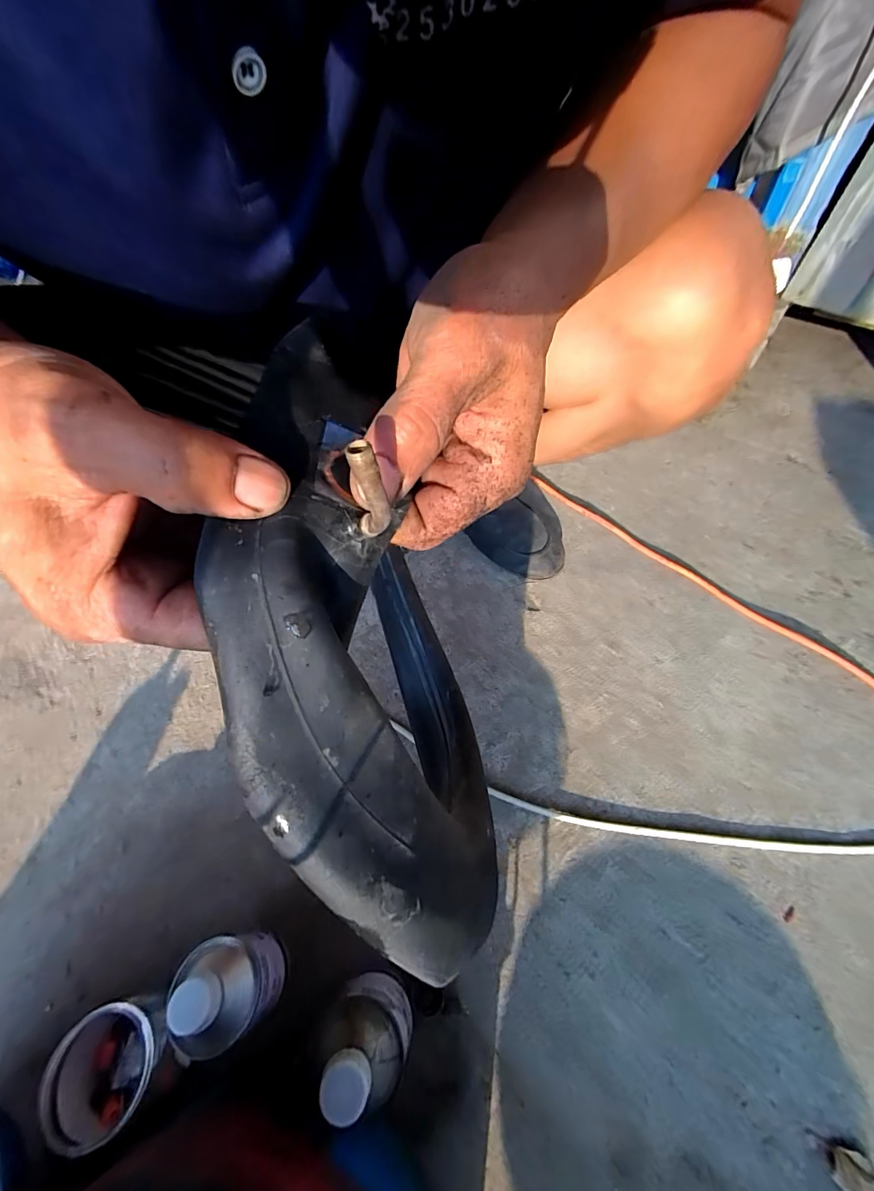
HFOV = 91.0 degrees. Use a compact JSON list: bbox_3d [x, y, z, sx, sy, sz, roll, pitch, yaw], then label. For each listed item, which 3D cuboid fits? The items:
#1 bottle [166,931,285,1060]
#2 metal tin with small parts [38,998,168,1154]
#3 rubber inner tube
[{"bbox_3d":[-0.160,0.301,0.332,0.069,0.109,0.067,-19,58,-11],"label":"bottle"},{"bbox_3d":[-0.237,0.351,0.326,0.072,0.070,0.069,-1,57,1],"label":"metal tin with small parts"},{"bbox_3d":[-0.037,0.022,0.152,0.073,0.051,0.238,-16,92,-8],"label":"rubber inner tube"}]

